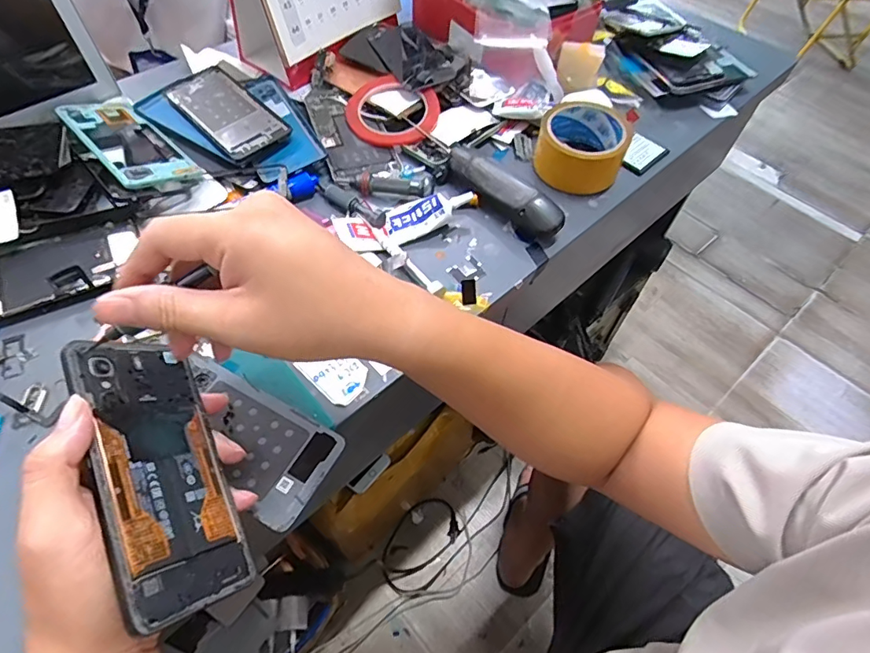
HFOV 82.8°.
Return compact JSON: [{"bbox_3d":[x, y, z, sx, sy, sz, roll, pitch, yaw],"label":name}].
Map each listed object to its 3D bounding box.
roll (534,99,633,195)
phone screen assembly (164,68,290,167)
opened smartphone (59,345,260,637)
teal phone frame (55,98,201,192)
[{"bbox_3d":[0.159,-0.199,0.540,0.090,0.052,0.090,1,56,-2],"label":"roll"},{"bbox_3d":[-0.231,-0.239,0.546,0.075,0.010,0.159,-38,66,-25],"label":"phone screen assembly"},{"bbox_3d":[-0.157,0.080,0.285,0.004,0.072,0.159,-33,73,21],"label":"opened smartphone"},{"bbox_3d":[-0.316,-0.192,0.505,0.162,0.009,0.075,42,45,19],"label":"teal phone frame"}]

